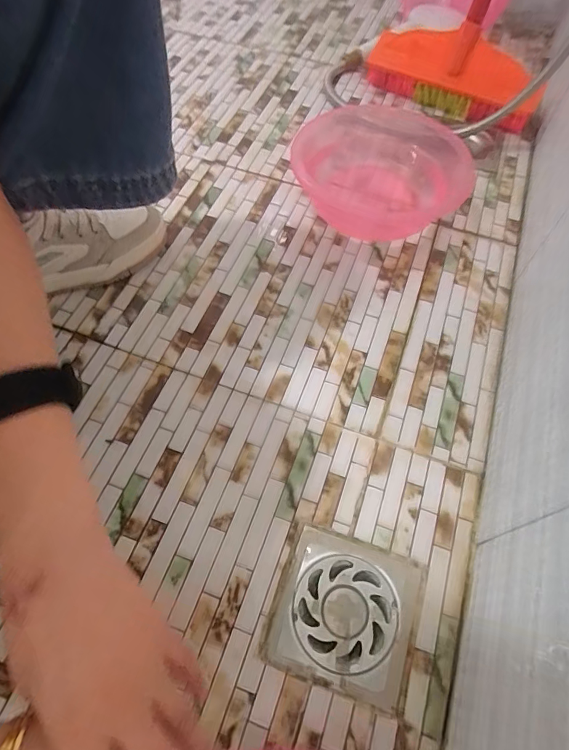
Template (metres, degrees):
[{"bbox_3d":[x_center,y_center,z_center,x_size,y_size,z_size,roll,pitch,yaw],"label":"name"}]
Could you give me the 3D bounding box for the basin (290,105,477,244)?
[{"bbox_3d":[0.125,-0.259,0.550,0.193,0.068,0.208,1,60,-2],"label":"basin"}]

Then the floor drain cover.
[{"bbox_3d":[0.047,0.179,0.337,0.098,0.004,0.100,18,61,8],"label":"floor drain cover"}]

